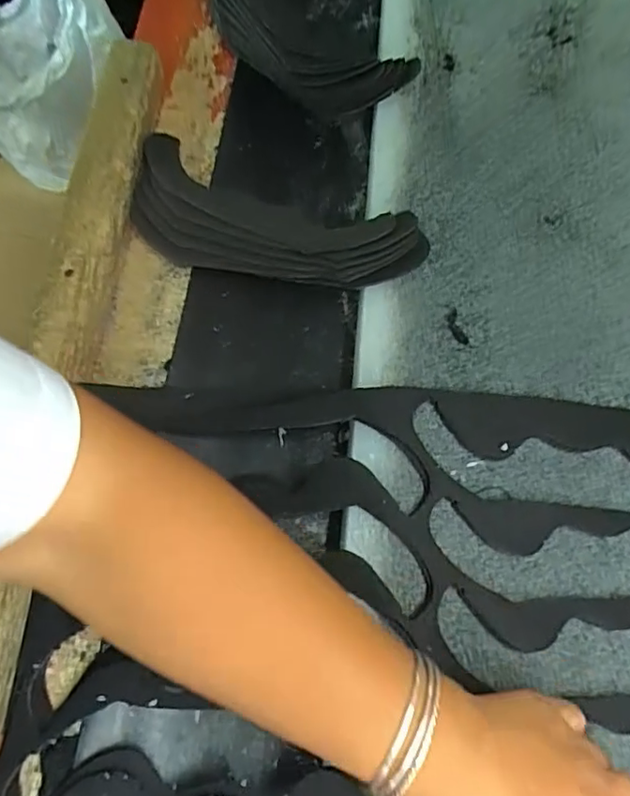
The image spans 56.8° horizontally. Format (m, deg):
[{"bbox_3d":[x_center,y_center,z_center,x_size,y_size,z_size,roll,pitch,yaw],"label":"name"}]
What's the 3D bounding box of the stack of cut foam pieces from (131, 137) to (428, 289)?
[{"bbox_3d":[-0.040,-0.145,0.484,0.250,0.037,0.110,22,67,6],"label":"stack of cut foam pieces"}]

